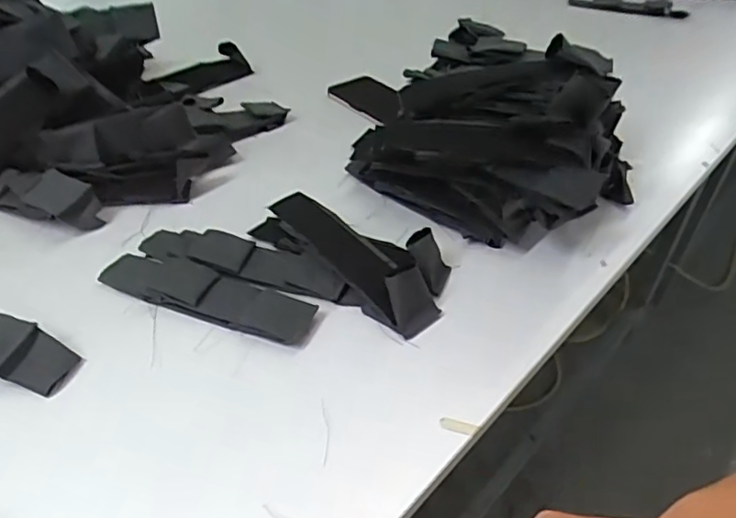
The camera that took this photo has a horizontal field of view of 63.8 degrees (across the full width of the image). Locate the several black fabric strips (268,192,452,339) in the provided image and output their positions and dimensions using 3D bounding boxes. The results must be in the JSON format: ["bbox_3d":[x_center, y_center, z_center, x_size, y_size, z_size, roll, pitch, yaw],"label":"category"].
[{"bbox_3d":[-0.003,-0.012,0.550,0.093,0.053,0.200,-29,48,-32],"label":"several black fabric strips"}]

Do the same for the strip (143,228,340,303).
[{"bbox_3d":[-0.116,-0.001,0.548,0.199,0.012,0.050,15,46,17],"label":"strip"}]

